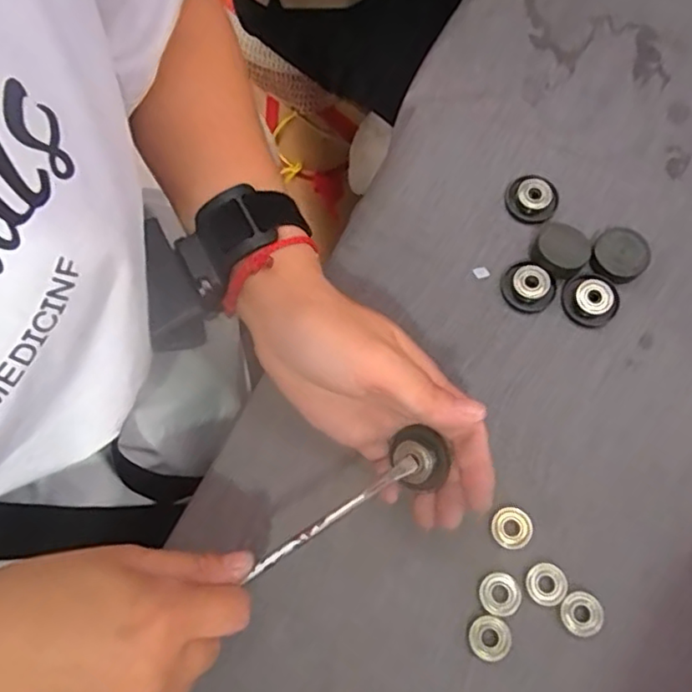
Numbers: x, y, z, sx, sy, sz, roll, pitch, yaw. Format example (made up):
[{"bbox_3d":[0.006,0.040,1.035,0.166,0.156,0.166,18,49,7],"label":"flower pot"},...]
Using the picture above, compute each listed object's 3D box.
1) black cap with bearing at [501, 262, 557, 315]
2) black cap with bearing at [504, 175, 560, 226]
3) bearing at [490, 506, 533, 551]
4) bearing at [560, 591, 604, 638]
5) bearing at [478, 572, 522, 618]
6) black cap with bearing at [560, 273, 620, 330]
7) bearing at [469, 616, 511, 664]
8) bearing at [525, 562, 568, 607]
[{"bbox_3d":[0.108,-0.035,0.367,0.031,0.010,0.026,36,76,14],"label":"black cap with bearing"},{"bbox_3d":[0.116,-0.093,0.385,0.032,0.010,0.031,-1,70,2],"label":"black cap with bearing"},{"bbox_3d":[0.089,0.098,0.330,0.021,0.006,0.020,-1,70,2],"label":"bearing"},{"bbox_3d":[0.121,0.137,0.316,0.021,0.006,0.020,-1,70,2],"label":"bearing"},{"bbox_3d":[0.080,0.129,0.320,0.021,0.004,0.021,-1,70,2],"label":"bearing"},{"bbox_3d":[0.145,-0.028,0.363,0.032,0.008,0.032,-1,70,2],"label":"black cap with bearing"},{"bbox_3d":[0.073,0.149,0.314,0.020,0.005,0.020,-1,70,2],"label":"bearing"},{"bbox_3d":[0.104,0.124,0.321,0.020,0.005,0.020,-1,70,2],"label":"bearing"}]

